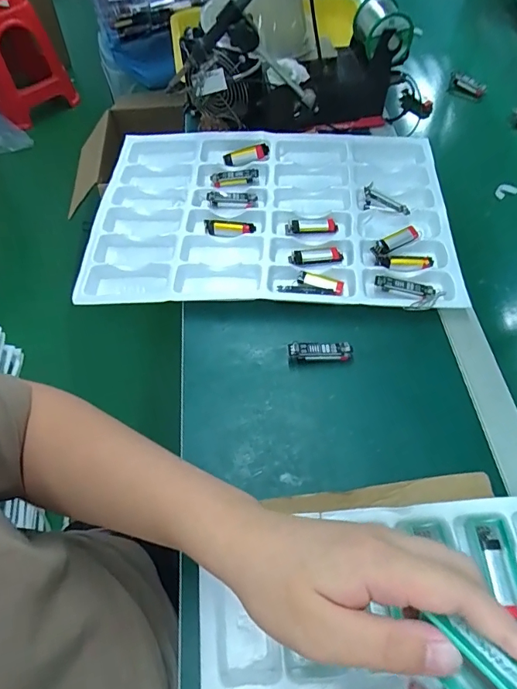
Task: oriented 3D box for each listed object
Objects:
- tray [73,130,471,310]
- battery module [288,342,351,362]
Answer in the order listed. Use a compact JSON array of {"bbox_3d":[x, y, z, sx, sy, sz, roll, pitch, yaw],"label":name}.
[{"bbox_3d":[0.017,-0.182,0.588,0.447,0.025,0.317,2,56,2],"label":"tray"},{"bbox_3d":[0.067,0.008,0.475,0.067,0.019,0.018,-1,57,1],"label":"battery module"}]

